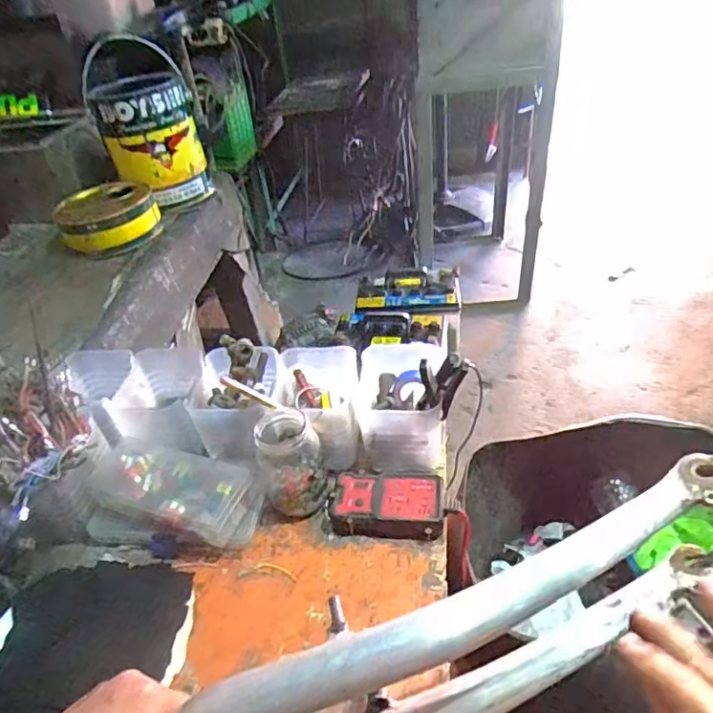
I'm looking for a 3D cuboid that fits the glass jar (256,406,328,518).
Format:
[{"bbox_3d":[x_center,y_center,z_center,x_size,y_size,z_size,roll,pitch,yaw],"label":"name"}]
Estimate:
[{"bbox_3d":[-0.066,0.107,0.543,0.061,0.100,0.074,-17,40,-11],"label":"glass jar"}]

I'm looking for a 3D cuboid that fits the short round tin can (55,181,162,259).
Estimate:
[{"bbox_3d":[-0.421,-0.236,0.937,0.162,0.062,0.170,-23,42,-18],"label":"short round tin can"}]

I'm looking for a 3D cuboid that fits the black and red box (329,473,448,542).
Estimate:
[{"bbox_3d":[0.029,0.147,0.533,0.109,0.028,0.061,3,40,13],"label":"black and red box"}]

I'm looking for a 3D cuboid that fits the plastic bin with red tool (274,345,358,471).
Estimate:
[{"bbox_3d":[-0.042,0.054,0.603,0.088,0.082,0.117,-2,40,7],"label":"plastic bin with red tool"}]

